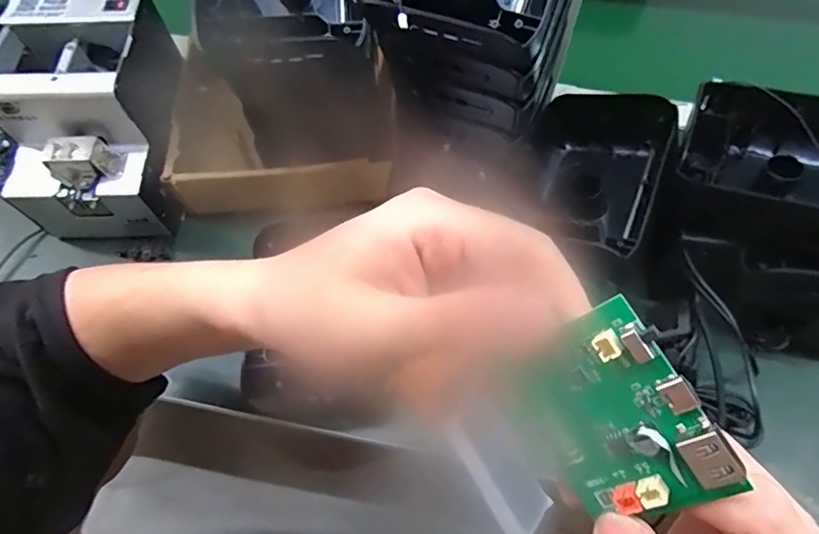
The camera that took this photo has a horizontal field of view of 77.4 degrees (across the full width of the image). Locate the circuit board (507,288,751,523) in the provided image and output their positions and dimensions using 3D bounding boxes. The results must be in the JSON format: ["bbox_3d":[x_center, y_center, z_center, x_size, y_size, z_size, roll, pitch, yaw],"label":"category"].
[{"bbox_3d":[0.055,0.043,0.140,0.054,0.046,0.007,57,35,7],"label":"circuit board"}]

